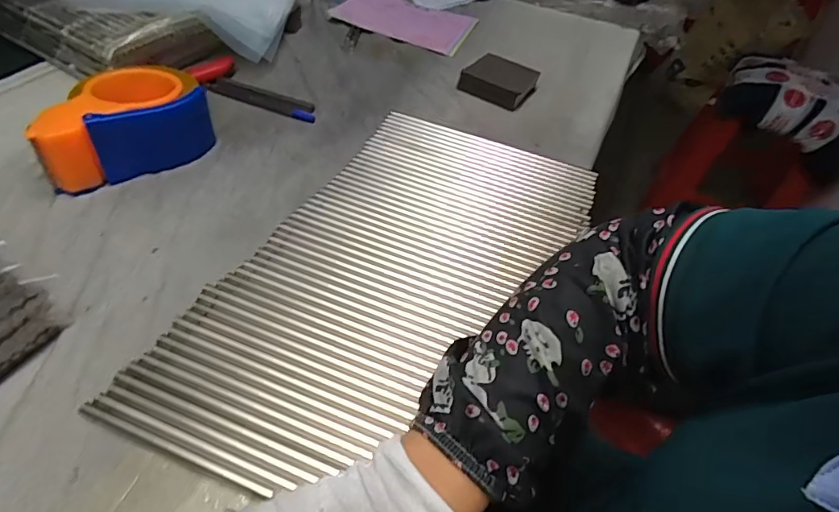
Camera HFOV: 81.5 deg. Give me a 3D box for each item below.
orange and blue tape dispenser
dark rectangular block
[{"bbox_3d":[-0.268,-0.122,0.441,0.141,0.061,0.089,-27,57,-28],"label":"orange and blue tape dispenser"},{"bbox_3d":[0.099,-0.216,0.596,0.076,0.024,0.071,26,50,16],"label":"dark rectangular block"}]

